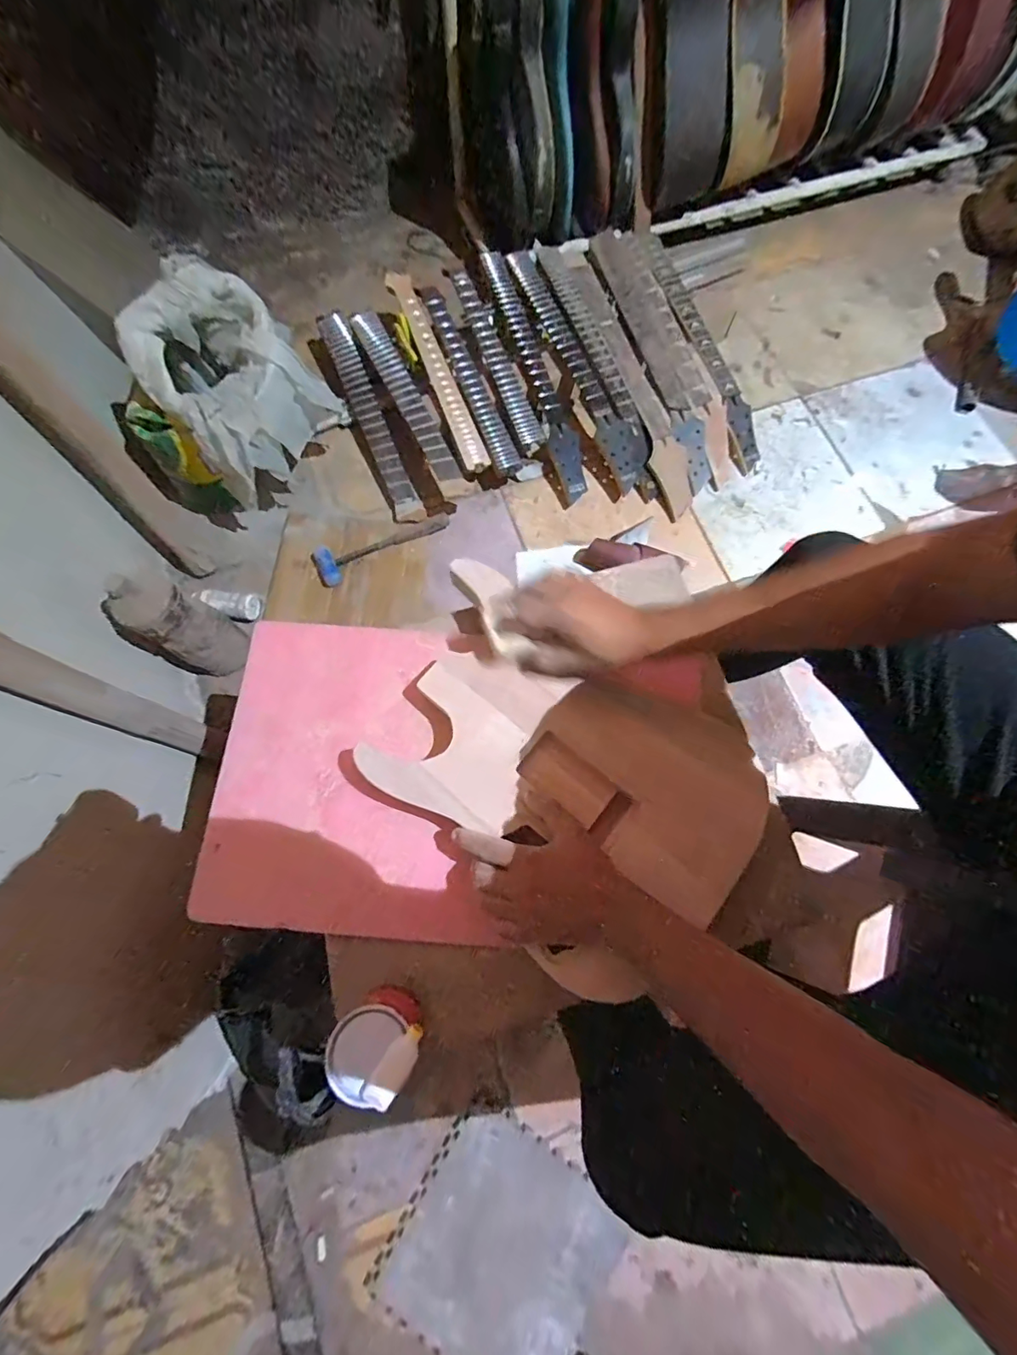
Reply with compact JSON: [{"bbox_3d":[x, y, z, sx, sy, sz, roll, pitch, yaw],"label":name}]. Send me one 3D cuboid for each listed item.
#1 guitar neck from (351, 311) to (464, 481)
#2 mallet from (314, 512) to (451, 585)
[{"bbox_3d":[-0.240,-0.658,1.080,0.064,0.027,0.543,-24,77,-8],"label":"guitar neck"},{"bbox_3d":[-0.270,-0.292,1.032,0.290,0.034,0.083,-27,78,-8],"label":"mallet"}]

